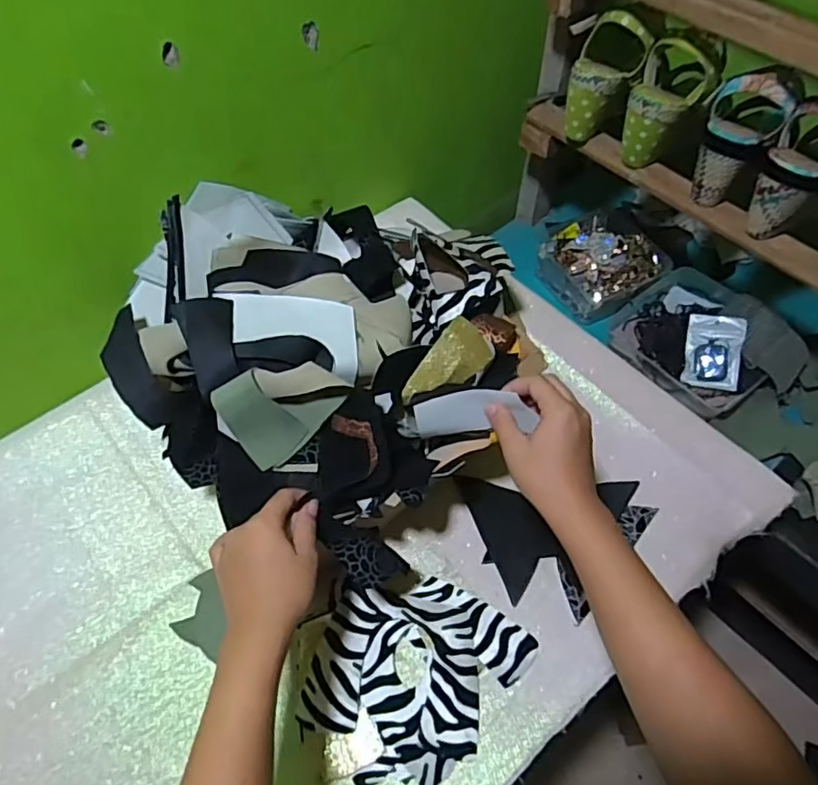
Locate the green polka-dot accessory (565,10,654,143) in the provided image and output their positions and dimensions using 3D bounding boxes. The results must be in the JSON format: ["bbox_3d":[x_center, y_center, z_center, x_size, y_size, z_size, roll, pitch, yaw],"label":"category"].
[{"bbox_3d":[0.238,-0.379,0.718,0.079,0.139,0.069,19,58,12],"label":"green polka-dot accessory"}]

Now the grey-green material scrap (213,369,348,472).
[{"bbox_3d":[-0.112,0.016,0.525,0.097,0.089,0.025,-26,29,-16],"label":"grey-green material scrap"}]

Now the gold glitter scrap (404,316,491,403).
[{"bbox_3d":[0.036,-0.022,0.549,0.051,0.007,0.096,46,75,-14],"label":"gold glitter scrap"}]

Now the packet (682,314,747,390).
[{"bbox_3d":[0.410,-0.055,0.800,0.069,0.012,0.097,9,91,34],"label":"packet"}]

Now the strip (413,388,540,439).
[{"bbox_3d":[0.053,0.016,0.492,0.095,0.032,0.021,-9,54,15],"label":"strip"}]

